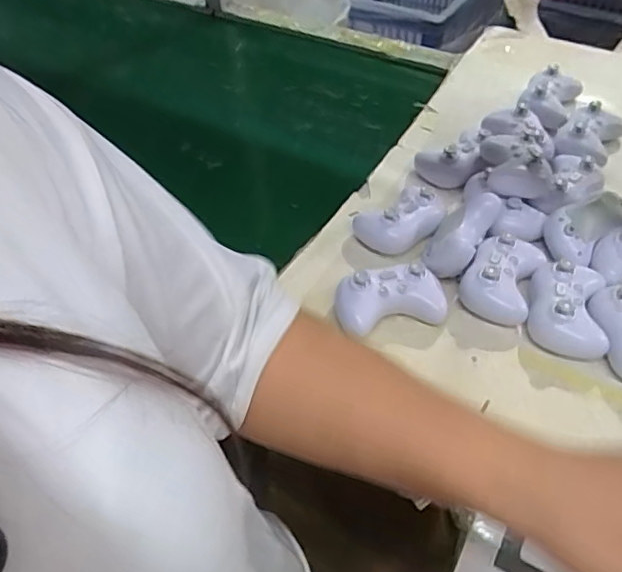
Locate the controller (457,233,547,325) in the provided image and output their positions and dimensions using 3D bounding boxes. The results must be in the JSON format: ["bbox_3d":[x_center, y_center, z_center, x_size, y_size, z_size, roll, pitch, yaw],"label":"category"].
[{"bbox_3d":[0.205,-0.015,0.592,0.072,0.041,0.109,21,53,19],"label":"controller"}]

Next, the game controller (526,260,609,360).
[{"bbox_3d":[0.259,0.015,0.560,0.072,0.043,0.101,12,51,13],"label":"game controller"}]

